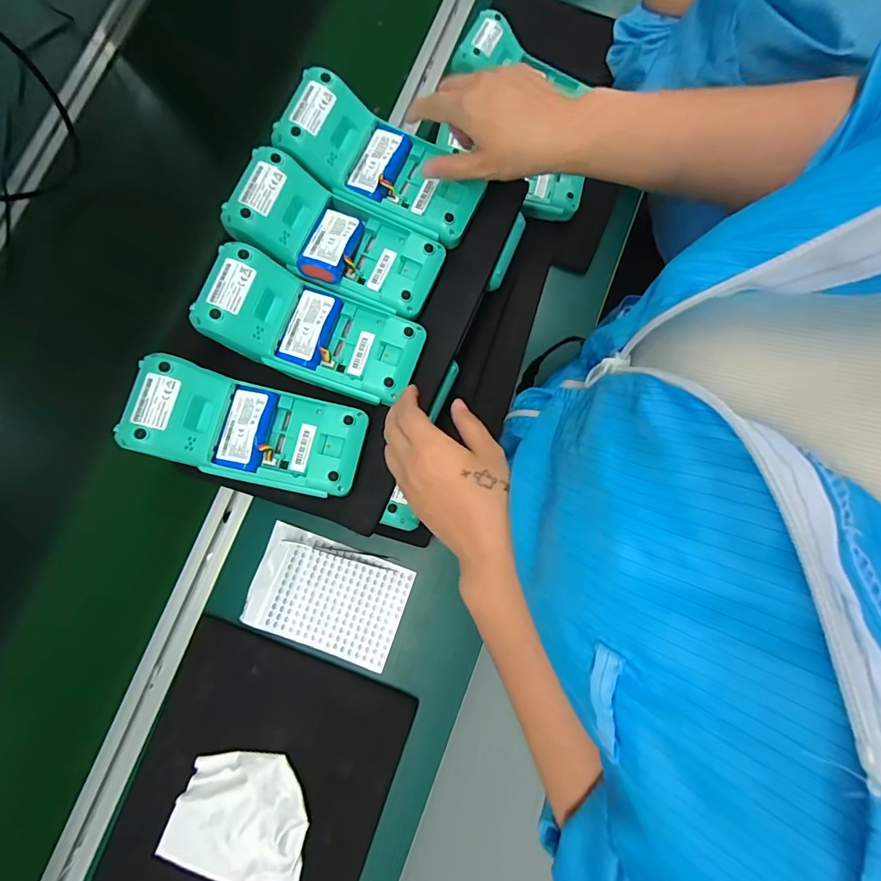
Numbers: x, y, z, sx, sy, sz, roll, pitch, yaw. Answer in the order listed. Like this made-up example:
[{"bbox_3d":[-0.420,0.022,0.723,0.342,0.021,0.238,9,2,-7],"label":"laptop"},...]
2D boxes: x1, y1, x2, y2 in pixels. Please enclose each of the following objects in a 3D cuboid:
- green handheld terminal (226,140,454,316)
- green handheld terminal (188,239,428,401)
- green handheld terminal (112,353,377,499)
[{"bbox_3d":[-0.086,-0.171,0.395,0.170,0.041,0.079,24,74,-11],"label":"green handheld terminal"},{"bbox_3d":[-0.105,-0.090,0.387,0.174,0.045,0.080,21,74,-12],"label":"green handheld terminal"},{"bbox_3d":[-0.149,-0.007,0.366,0.169,0.039,0.074,16,74,-13],"label":"green handheld terminal"}]

